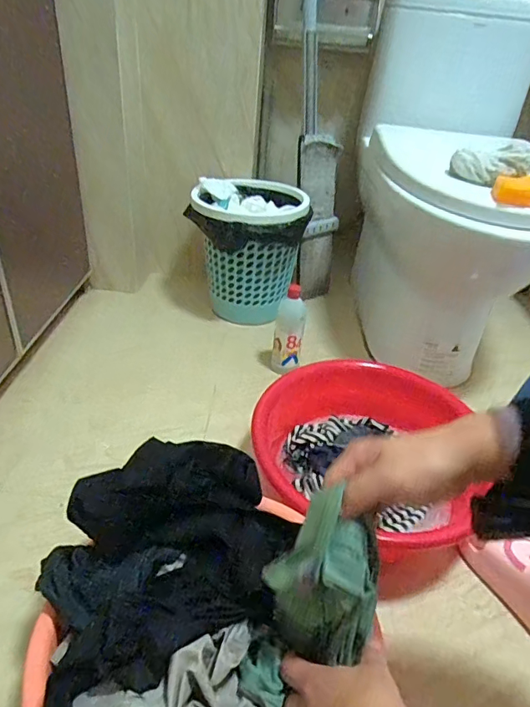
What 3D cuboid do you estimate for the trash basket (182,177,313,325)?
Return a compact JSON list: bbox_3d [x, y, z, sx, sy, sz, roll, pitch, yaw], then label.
[{"bbox_3d":[-0.044,-0.237,1.156,0.266,0.304,0.233,4,35,-4],"label":"trash basket"}]

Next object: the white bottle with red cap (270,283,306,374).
[{"bbox_3d":[0.049,-0.041,0.987,0.063,0.194,0.052,9,35,4],"label":"white bottle with red cap"}]

